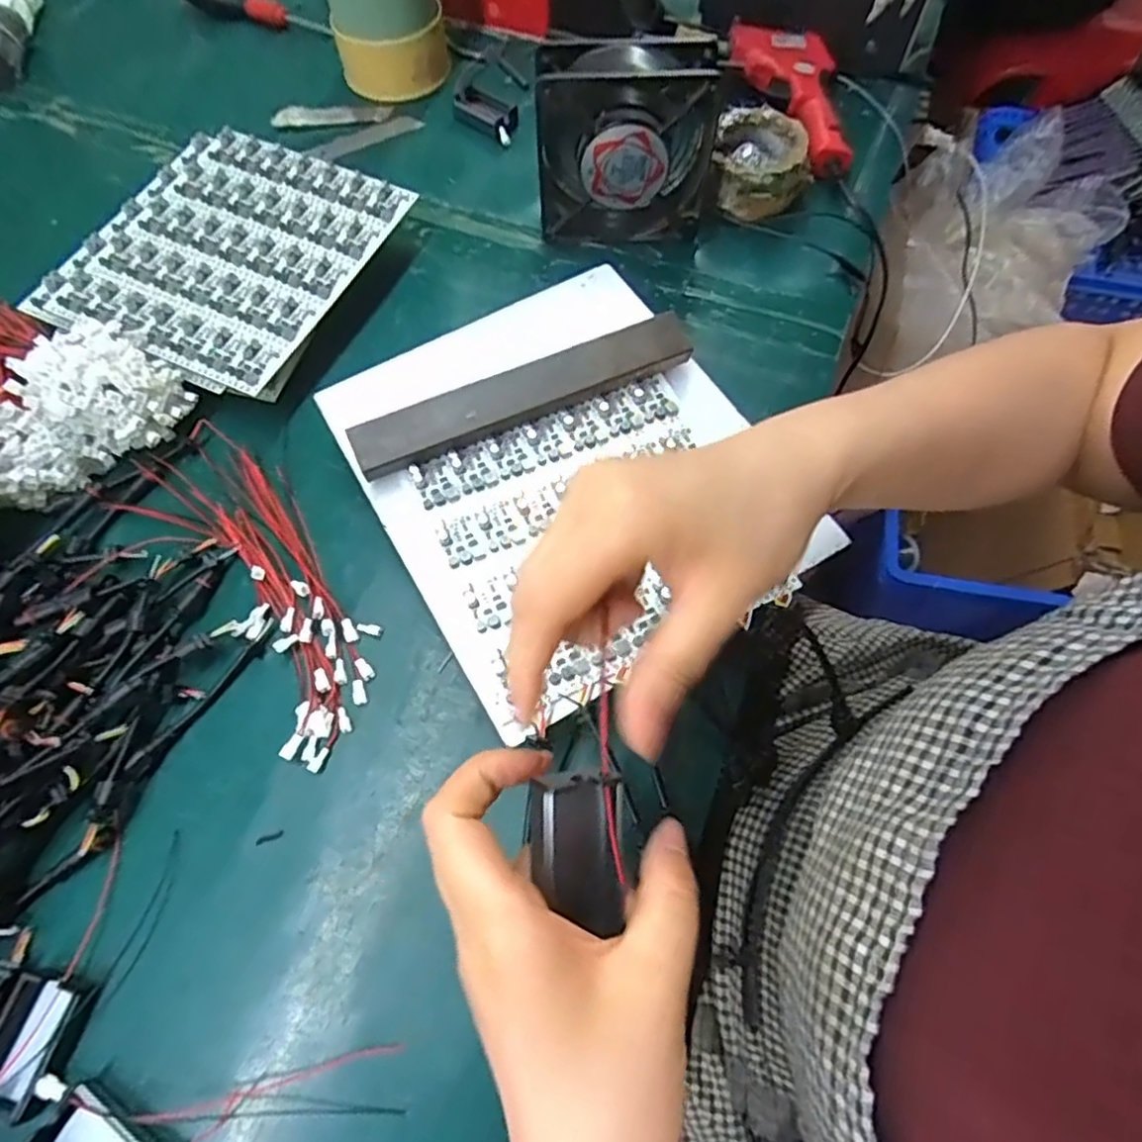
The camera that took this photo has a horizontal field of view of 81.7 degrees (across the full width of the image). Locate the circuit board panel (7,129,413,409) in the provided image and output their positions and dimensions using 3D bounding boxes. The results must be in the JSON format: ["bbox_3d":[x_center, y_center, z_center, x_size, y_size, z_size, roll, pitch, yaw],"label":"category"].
[{"bbox_3d":[-0.248,-0.230,0.472,0.195,0.012,0.202,23,69,8],"label":"circuit board panel"}]

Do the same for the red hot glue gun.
[{"bbox_3d":[0.195,-0.399,0.542,0.072,0.033,0.164,-22,69,-11],"label":"red hot glue gun"}]

